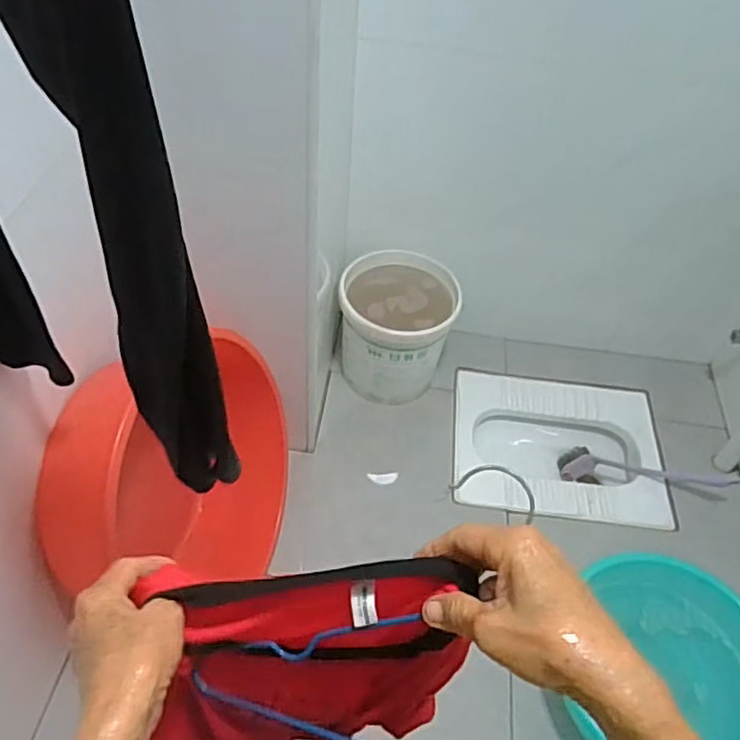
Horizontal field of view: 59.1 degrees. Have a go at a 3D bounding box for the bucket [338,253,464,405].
[{"bbox_3d":[0.066,-0.110,1.703,0.281,0.282,0.263,3,49,-3],"label":"bucket"}]

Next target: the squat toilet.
[{"bbox_3d":[0.491,0.218,1.754,0.553,0.165,0.433,4,48,-3],"label":"squat toilet"}]

